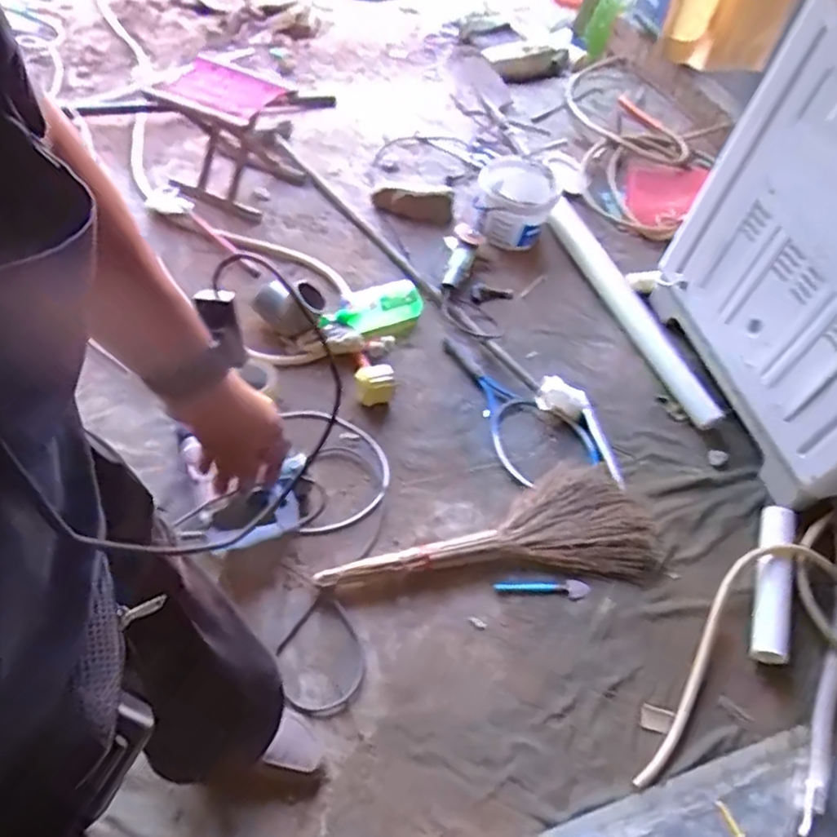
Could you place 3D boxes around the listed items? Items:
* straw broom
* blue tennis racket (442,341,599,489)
[{"bbox_3d":[0.156,0.231,1.369,0.708,0.052,0.269,-1,55,-4],"label":"straw broom"},{"bbox_3d":[0.226,-0.026,1.617,0.223,0.042,0.506,-27,60,-23],"label":"blue tennis racket"}]

